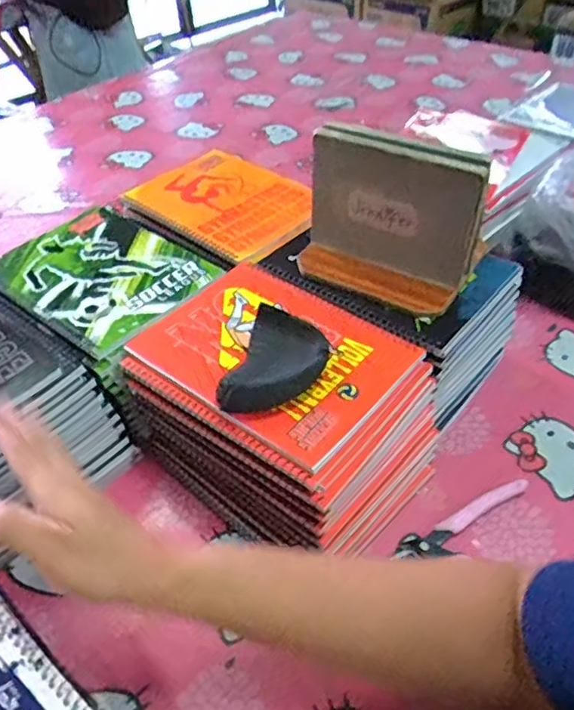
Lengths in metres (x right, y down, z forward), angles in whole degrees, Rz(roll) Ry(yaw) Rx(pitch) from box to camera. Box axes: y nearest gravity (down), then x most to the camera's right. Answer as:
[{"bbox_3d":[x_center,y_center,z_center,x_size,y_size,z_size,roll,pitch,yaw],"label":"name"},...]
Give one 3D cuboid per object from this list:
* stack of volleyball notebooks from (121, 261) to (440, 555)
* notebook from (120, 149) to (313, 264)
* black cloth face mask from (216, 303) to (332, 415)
[{"bbox_3d":[-0.005,0.045,0.505,0.230,0.127,0.172,31,53,30],"label":"stack of volleyball notebooks"},{"bbox_3d":[-0.070,-0.171,0.651,0.152,0.011,0.222,-36,53,-29],"label":"notebook"},{"bbox_3d":[-0.006,0.008,0.446,0.064,0.024,0.093,12,46,15],"label":"black cloth face mask"}]

